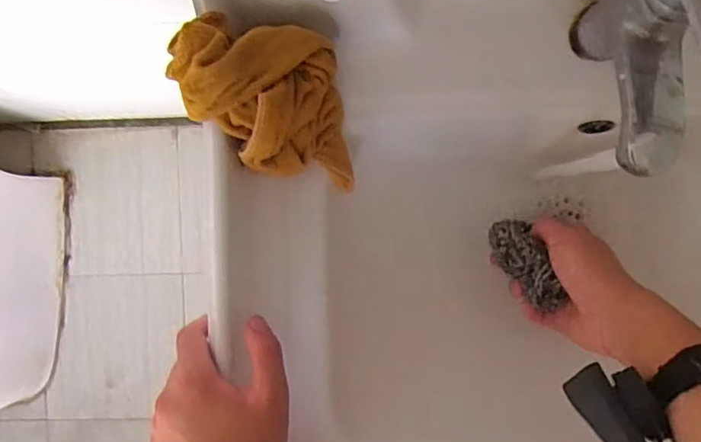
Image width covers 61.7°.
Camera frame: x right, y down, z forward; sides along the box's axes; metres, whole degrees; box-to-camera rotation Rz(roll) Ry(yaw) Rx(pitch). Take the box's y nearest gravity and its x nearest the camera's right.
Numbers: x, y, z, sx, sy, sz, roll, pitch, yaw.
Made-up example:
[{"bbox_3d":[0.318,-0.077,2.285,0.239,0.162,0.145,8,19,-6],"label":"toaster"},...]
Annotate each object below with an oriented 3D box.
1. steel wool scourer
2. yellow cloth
[{"bbox_3d":[0.154,0.035,0.506,0.039,0.029,0.084,-29,69,2],"label":"steel wool scourer"},{"bbox_3d":[-0.058,-0.087,0.426,0.129,0.086,0.097,12,91,1],"label":"yellow cloth"}]

